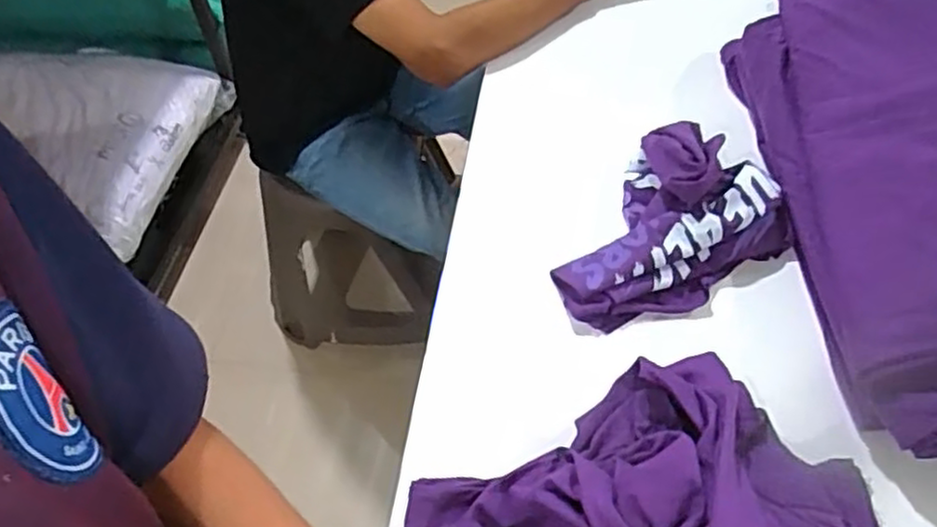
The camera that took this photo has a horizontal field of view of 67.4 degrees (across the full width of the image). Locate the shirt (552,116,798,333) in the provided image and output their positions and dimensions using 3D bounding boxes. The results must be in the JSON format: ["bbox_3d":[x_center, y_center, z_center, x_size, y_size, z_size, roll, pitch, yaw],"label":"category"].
[{"bbox_3d":[0.202,-0.027,0.685,0.174,0.092,0.218,32,56,21],"label":"shirt"}]

